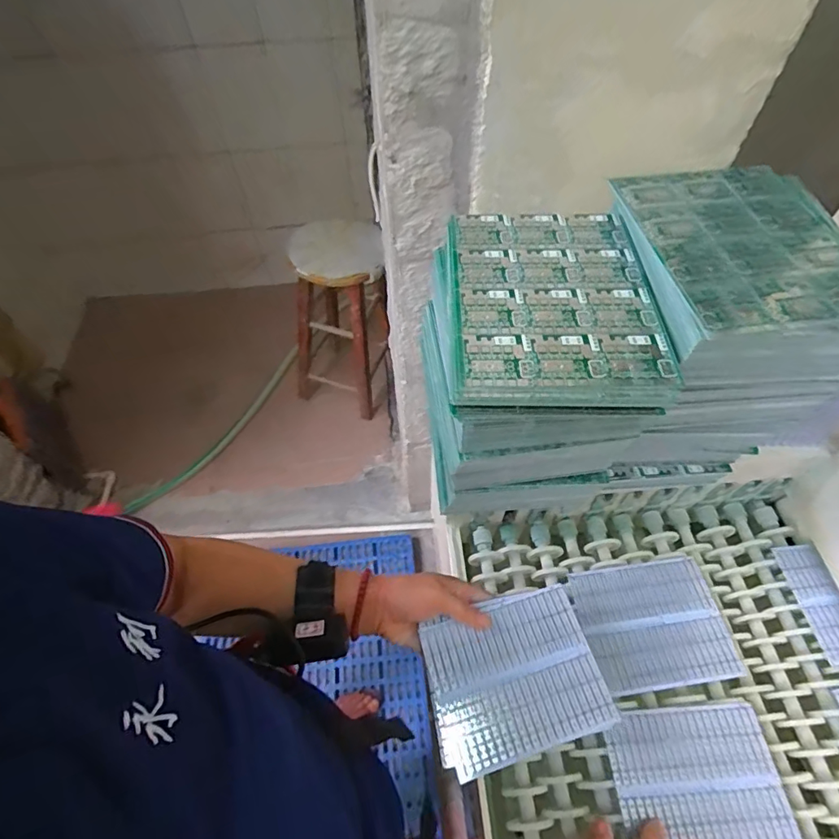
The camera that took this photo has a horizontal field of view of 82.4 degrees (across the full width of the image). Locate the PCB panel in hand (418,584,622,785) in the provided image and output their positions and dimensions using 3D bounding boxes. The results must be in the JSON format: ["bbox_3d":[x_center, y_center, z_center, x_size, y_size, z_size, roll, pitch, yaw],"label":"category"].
[{"bbox_3d":[0.083,0.227,0.428,0.150,0.006,0.121,-15,60,-9],"label":"PCB panel in hand"}]

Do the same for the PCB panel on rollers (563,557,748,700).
[{"bbox_3d":[0.243,0.214,0.505,0.146,0.005,0.121,-8,57,-2],"label":"PCB panel on rollers"}]

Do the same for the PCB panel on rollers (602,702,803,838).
[{"bbox_3d":[0.248,0.327,0.425,0.145,0.005,0.119,-5,57,-3],"label":"PCB panel on rollers"}]

